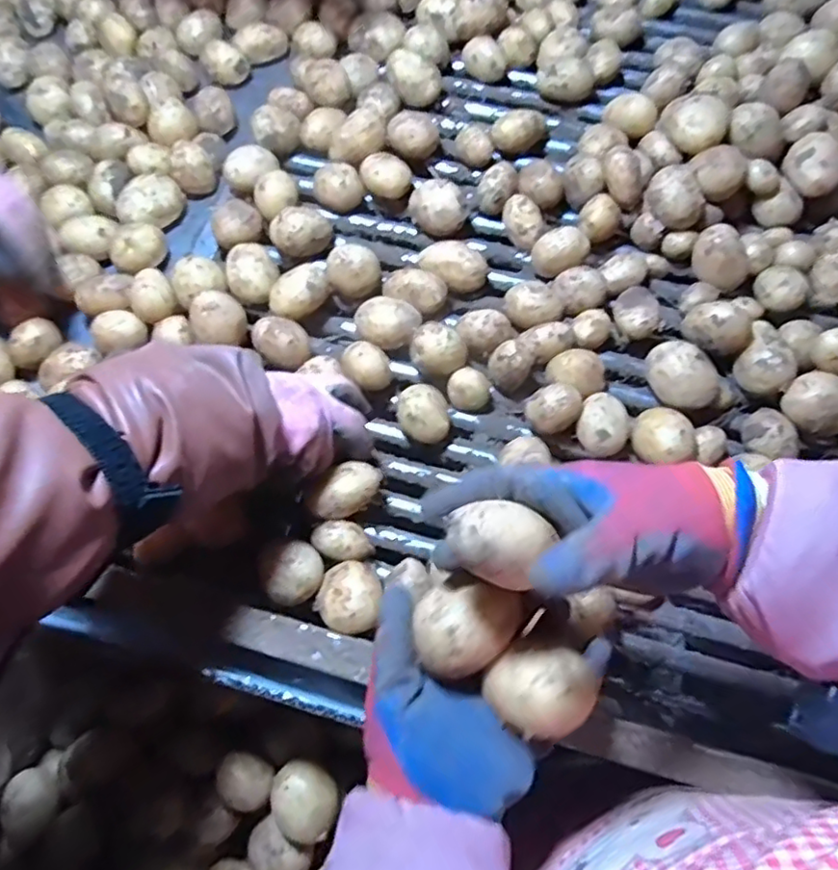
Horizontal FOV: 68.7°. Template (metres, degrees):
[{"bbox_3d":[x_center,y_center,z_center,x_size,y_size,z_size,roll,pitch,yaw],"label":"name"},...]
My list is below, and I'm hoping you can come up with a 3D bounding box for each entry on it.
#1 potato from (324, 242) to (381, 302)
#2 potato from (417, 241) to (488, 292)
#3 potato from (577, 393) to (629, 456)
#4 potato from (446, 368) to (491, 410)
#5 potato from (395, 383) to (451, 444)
[{"bbox_3d":[-0.064,-0.152,0.591,0.054,0.049,0.052,-9,71,-7],"label":"potato"},{"bbox_3d":[0.034,-0.161,0.591,0.066,0.040,0.048,18,70,3],"label":"potato"},{"bbox_3d":[0.157,-0.005,0.530,0.045,0.041,0.046,1,70,-3],"label":"potato"},{"bbox_3d":[0.045,-0.039,0.551,0.037,0.032,0.032,28,71,7],"label":"potato"},{"bbox_3d":[0.004,-0.015,0.536,0.042,0.040,0.047,-18,72,-10],"label":"potato"}]

